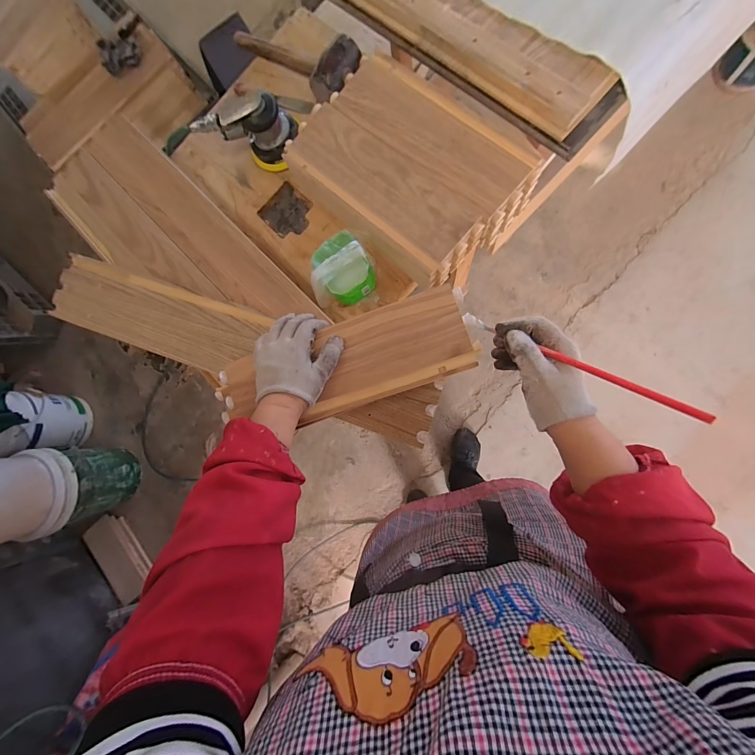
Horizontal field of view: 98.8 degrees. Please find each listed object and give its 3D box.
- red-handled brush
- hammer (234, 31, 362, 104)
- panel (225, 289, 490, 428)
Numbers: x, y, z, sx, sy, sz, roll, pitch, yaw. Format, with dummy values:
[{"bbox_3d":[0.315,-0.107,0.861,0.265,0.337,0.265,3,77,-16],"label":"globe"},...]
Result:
[{"bbox_3d":[0.177,-0.023,0.325,0.011,0.010,0.250,-50,41,1],"label":"red-handled brush"},{"bbox_3d":[-0.166,-0.628,0.646,0.337,0.059,0.113,36,90,23],"label":"hammer"},{"bbox_3d":[-0.049,-0.014,0.437,0.345,0.021,0.114,-17,83,8],"label":"panel"}]

